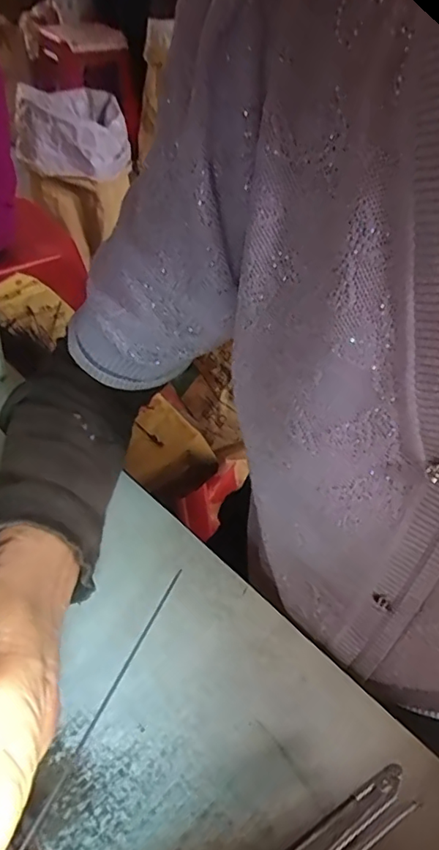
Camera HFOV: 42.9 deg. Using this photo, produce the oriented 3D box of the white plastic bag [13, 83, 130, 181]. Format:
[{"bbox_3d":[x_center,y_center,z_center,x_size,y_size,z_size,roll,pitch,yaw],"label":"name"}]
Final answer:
[{"bbox_3d":[-0.395,-0.813,1.538,0.286,0.177,0.318,-1,44,-5],"label":"white plastic bag"}]

